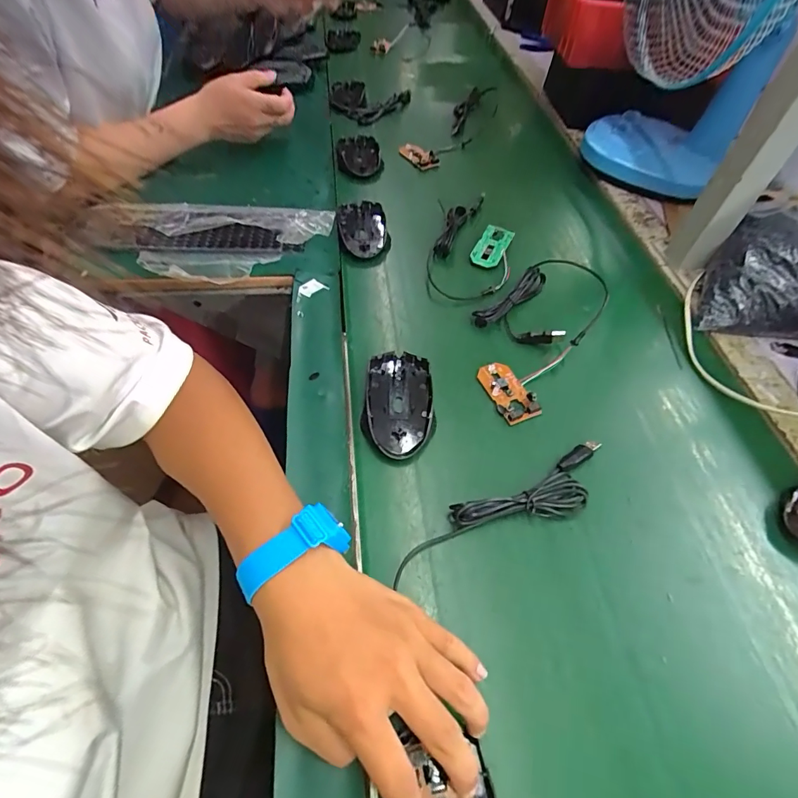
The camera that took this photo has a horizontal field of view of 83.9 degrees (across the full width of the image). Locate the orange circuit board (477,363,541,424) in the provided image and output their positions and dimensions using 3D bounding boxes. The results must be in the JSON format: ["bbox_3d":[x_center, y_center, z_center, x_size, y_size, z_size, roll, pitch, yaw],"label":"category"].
[{"bbox_3d":[0.103,-0.007,0.426,0.034,0.014,0.067,-15,57,-15],"label":"orange circuit board"}]

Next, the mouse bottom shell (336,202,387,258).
[{"bbox_3d":[-0.047,-0.218,0.568,0.060,0.019,0.098,-3,55,-7],"label":"mouse bottom shell"}]

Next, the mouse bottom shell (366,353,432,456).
[{"bbox_3d":[0.000,0.000,0.407,0.057,0.013,0.112,3,54,-3],"label":"mouse bottom shell"}]

